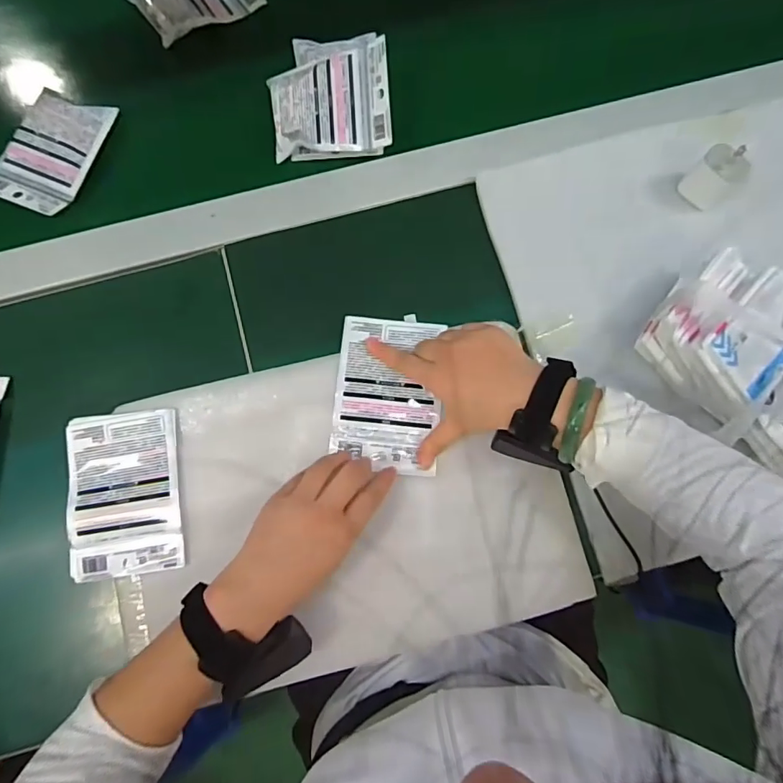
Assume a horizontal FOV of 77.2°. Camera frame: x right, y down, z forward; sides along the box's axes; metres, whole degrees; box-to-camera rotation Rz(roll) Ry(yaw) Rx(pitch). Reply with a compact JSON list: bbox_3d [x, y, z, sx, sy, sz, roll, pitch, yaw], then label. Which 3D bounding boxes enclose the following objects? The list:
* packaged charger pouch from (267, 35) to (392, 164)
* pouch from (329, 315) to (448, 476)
[{"bbox_3d":[-0.063,-0.293,0.497,0.122,0.017,0.094,-3,98,7],"label":"packaged charger pouch"},{"bbox_3d":[-0.004,0.001,0.458,0.092,0.006,0.144,3,78,2],"label":"pouch"}]

